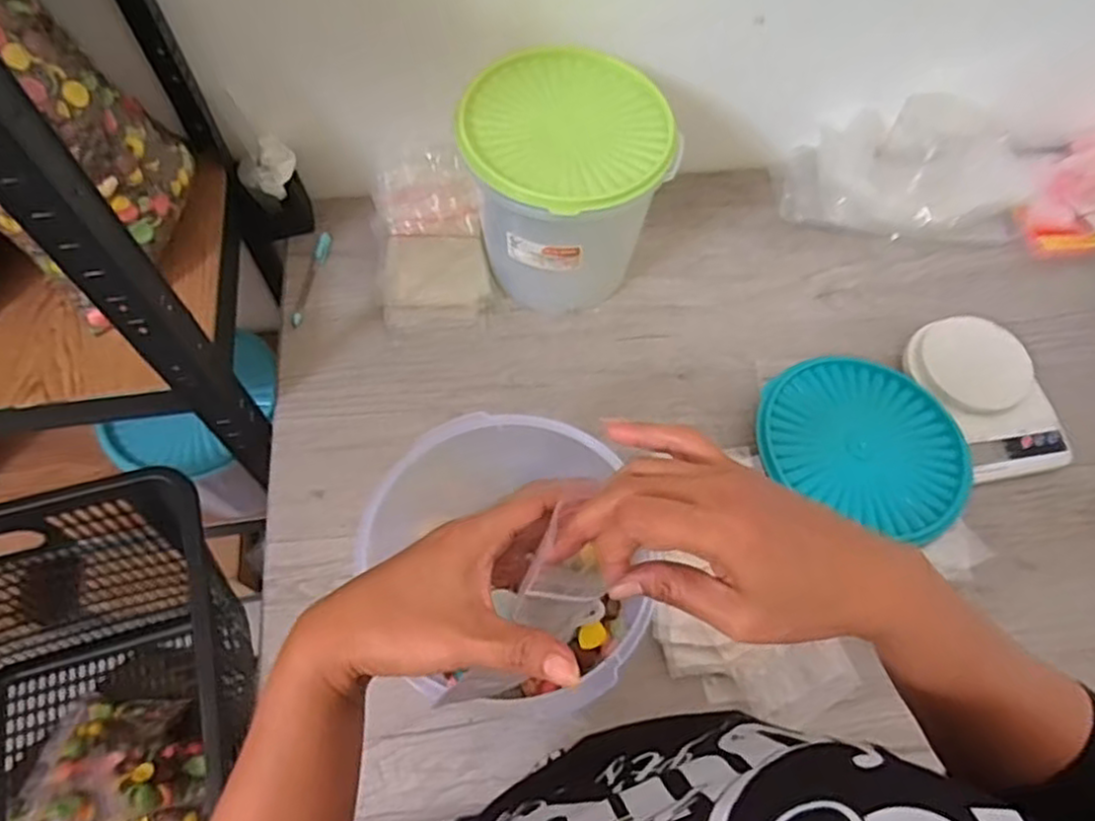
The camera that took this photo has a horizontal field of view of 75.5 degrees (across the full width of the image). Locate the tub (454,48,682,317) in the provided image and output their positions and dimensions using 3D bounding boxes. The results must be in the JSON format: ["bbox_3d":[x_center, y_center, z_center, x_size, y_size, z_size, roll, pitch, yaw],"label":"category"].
[{"bbox_3d":[0.016,-0.231,0.759,0.192,0.198,0.193,1,62,-1],"label":"tub"}]

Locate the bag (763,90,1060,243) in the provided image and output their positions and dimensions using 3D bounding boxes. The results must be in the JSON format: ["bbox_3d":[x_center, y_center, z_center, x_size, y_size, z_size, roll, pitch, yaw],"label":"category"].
[{"bbox_3d":[0.438,-0.288,0.849,0.297,0.100,0.162,9,63,3],"label":"bag"}]

